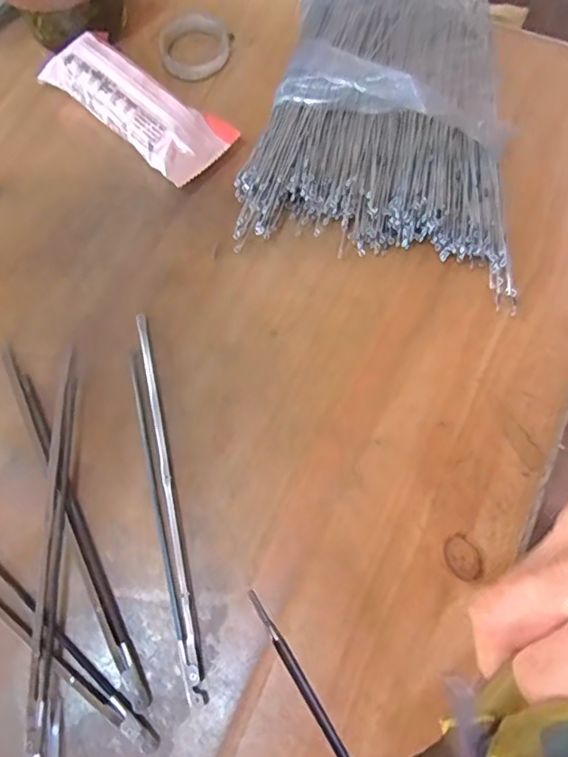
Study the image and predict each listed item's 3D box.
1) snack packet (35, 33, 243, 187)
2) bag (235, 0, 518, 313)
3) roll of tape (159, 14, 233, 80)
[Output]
[{"bbox_3d":[-0.091,-0.169,0.332,0.122,0.030,0.048,39,75,14],"label":"snack packet"},{"bbox_3d":[0.058,-0.174,0.322,0.146,0.044,0.237,4,70,3],"label":"bag"},{"bbox_3d":[-0.059,-0.219,0.358,0.047,0.011,0.046,0,70,1],"label":"roll of tape"}]

